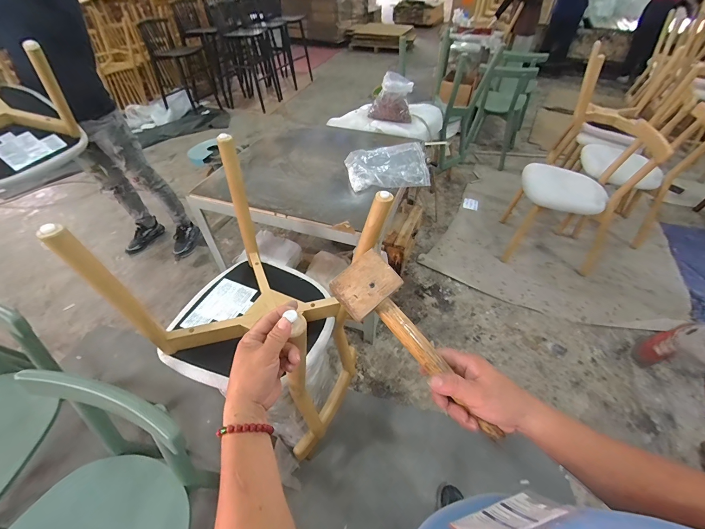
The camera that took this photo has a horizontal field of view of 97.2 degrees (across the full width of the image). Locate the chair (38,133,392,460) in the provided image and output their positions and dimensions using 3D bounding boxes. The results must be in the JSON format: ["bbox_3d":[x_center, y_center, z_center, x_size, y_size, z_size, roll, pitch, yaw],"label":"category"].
[{"bbox_3d":[-0.249,0.152,0.856,0.523,0.753,0.443,24,50,22],"label":"chair"}]

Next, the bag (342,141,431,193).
[{"bbox_3d":[0.143,-0.398,1.301,0.317,0.113,0.205,-5,46,-4],"label":"bag"}]

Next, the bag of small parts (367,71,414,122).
[{"bbox_3d":[0.213,-0.880,1.659,0.214,0.196,0.144,-7,46,-7],"label":"bag of small parts"}]

